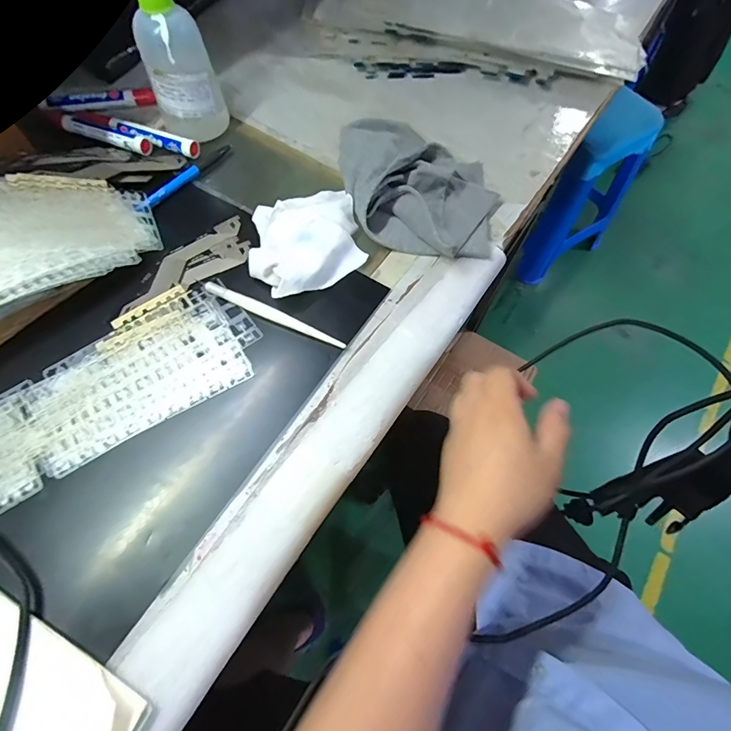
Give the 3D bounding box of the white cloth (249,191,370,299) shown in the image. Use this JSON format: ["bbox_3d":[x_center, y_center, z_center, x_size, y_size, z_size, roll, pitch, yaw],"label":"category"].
[{"bbox_3d":[-0.054,-0.114,0.364,0.101,0.024,0.117,-13,66,-9],"label":"white cloth"}]

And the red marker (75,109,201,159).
[{"bbox_3d":[-0.242,-0.246,0.421,0.147,0.013,0.017,21,65,8],"label":"red marker"}]

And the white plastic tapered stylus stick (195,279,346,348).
[{"bbox_3d":[-0.080,-0.044,0.338,0.137,0.007,0.011,25,66,9],"label":"white plastic tapered stylus stick"}]

